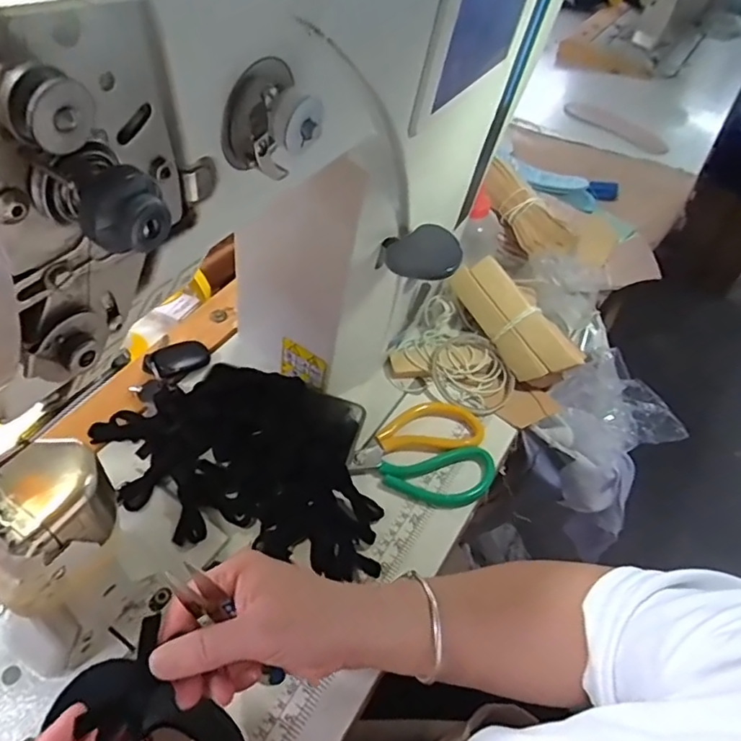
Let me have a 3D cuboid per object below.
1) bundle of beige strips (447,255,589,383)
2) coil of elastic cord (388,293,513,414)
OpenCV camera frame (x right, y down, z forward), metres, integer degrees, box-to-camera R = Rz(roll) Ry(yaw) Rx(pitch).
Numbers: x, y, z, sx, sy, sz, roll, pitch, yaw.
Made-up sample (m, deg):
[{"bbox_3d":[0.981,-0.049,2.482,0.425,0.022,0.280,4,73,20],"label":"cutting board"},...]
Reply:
[{"bbox_3d":[0.144,-0.052,0.578,0.141,0.058,0.021,56,28,12],"label":"bundle of beige strips"},{"bbox_3d":[0.088,-0.007,0.592,0.122,0.028,0.103,31,73,15],"label":"coil of elastic cord"}]

